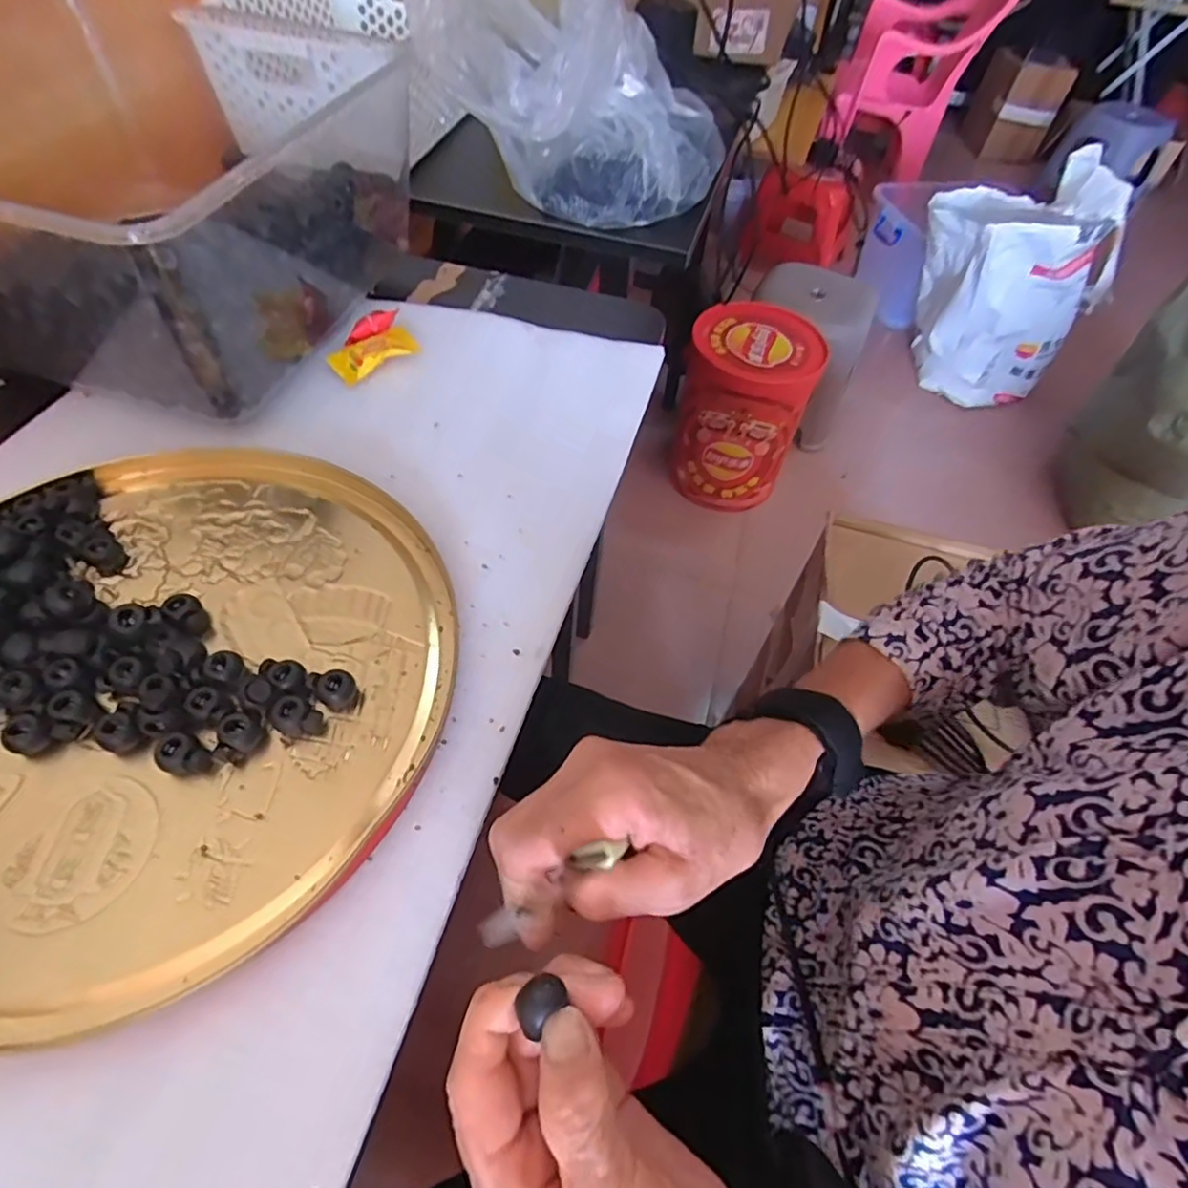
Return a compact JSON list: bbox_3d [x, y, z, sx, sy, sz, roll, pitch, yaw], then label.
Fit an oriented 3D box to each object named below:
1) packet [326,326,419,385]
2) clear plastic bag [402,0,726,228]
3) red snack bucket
[{"bbox_3d":[-0.157,-0.173,0.455,0.059,0.013,0.032,-30,63,-23],"label":"packet"},{"bbox_3d":[-0.016,-0.452,0.551,0.260,0.192,0.198,15,56,5],"label":"clear plastic bag"},{"bbox_3d":[0.300,-0.373,1.319,0.233,0.342,0.223,2,55,-4],"label":"red snack bucket"}]

